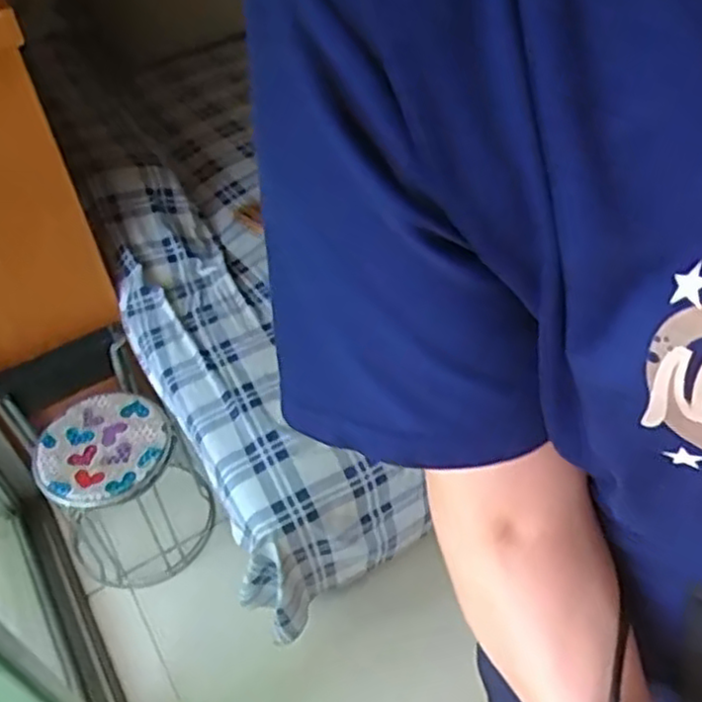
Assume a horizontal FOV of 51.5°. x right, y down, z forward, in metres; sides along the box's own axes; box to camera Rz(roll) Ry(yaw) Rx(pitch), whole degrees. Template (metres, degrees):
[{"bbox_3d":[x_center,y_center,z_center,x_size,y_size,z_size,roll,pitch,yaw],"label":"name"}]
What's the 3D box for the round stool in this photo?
[{"bbox_3d":[-0.447,0.255,1.428,0.266,0.291,0.301,-30,53,-22],"label":"round stool"}]

